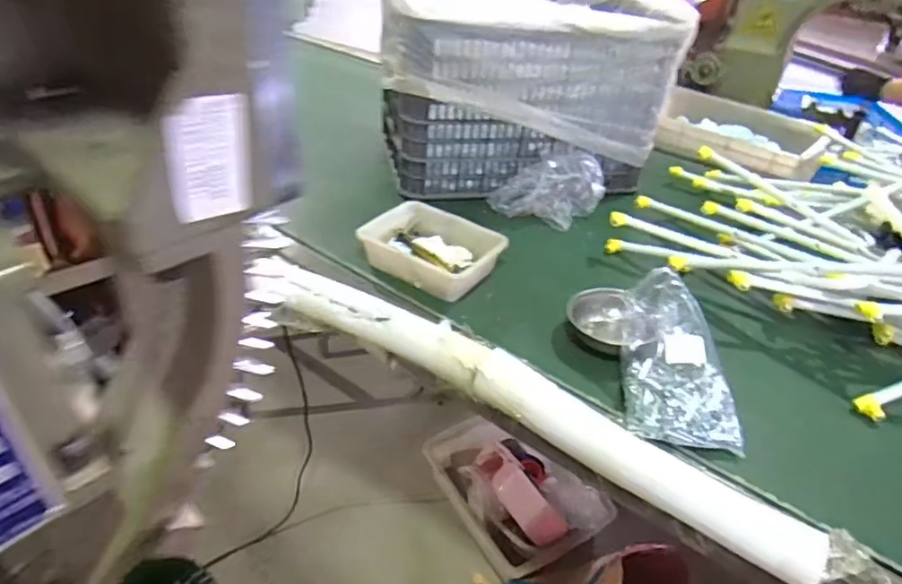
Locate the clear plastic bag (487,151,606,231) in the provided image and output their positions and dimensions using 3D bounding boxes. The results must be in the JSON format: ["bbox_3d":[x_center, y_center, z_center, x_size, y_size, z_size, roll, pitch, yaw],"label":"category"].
[{"bbox_3d":[0.217,-0.228,1.318,0.246,0.148,0.102,9,37,6],"label":"clear plastic bag"}]

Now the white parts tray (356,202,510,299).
[{"bbox_3d":[-0.045,-0.083,1.109,0.251,0.072,0.169,25,41,26],"label":"white parts tray"}]

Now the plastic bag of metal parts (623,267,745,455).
[{"bbox_3d":[0.342,0.100,0.871,0.154,0.147,0.233,7,36,4],"label":"plastic bag of metal parts"}]

